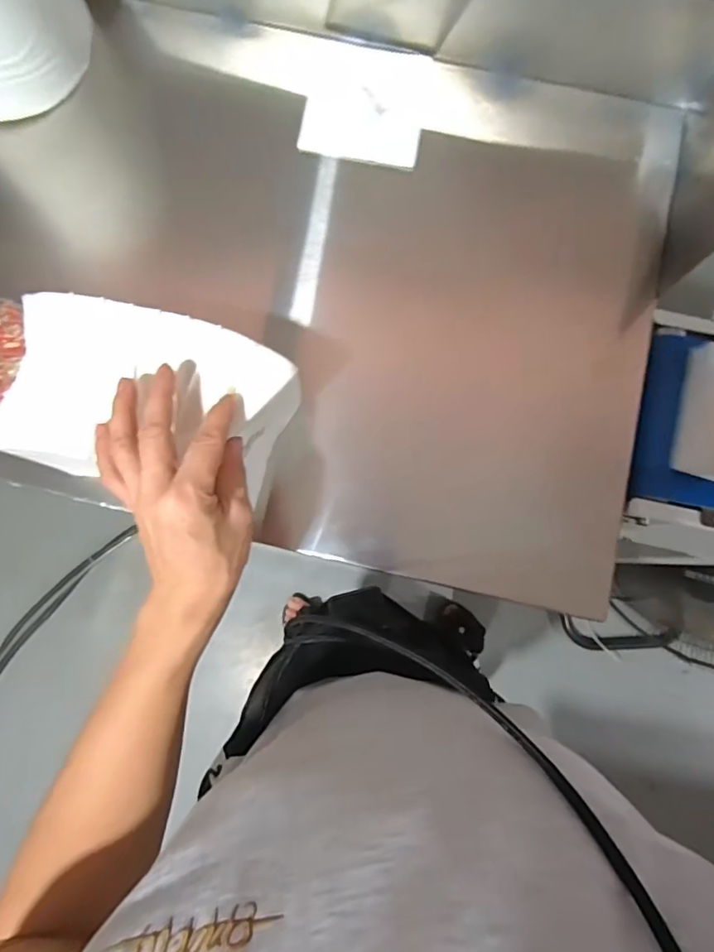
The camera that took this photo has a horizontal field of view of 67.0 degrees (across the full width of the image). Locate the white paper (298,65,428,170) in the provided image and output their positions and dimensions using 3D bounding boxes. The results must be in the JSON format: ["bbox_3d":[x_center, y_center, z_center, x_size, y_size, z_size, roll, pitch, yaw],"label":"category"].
[{"bbox_3d":[0.007,-0.353,0.526,0.113,0.010,0.101,10,82,1],"label":"white paper"}]

